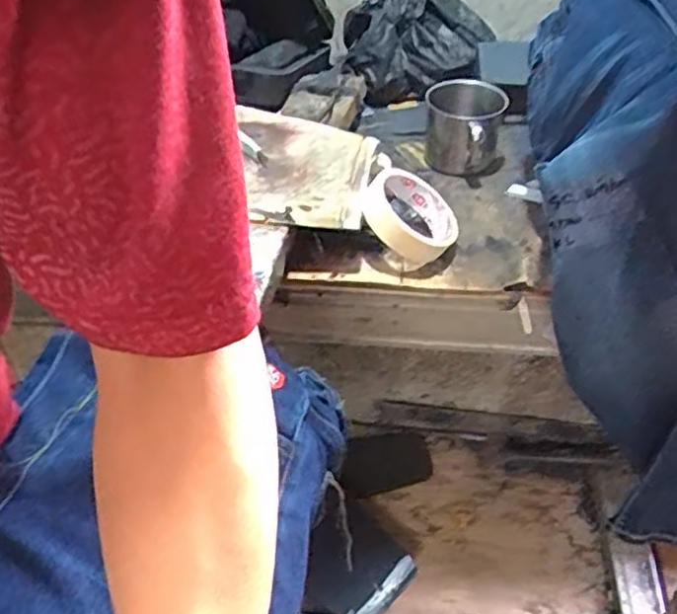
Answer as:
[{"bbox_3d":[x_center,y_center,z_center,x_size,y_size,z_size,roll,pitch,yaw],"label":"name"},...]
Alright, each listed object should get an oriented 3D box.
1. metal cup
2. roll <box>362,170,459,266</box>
[{"bbox_3d":[0.135,-0.182,0.747,0.083,0.076,0.085,2,40,8],"label":"metal cup"},{"bbox_3d":[0.064,-0.082,0.635,0.087,0.031,0.087,19,45,-20],"label":"roll"}]

